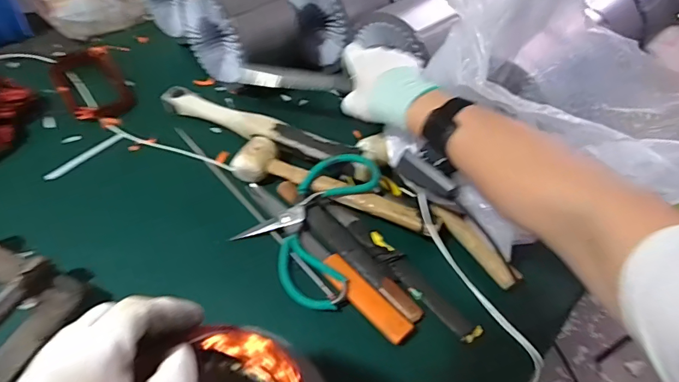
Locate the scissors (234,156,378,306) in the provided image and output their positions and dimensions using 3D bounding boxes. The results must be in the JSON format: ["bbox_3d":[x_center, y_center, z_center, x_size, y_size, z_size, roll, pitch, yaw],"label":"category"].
[{"bbox_3d":[-0.045,0.025,0.494,0.156,0.040,0.186,15,51,7],"label":"scissors"}]

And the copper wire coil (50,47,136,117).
[{"bbox_3d":[-0.372,-0.165,0.651,0.091,0.035,0.143,-27,57,-24],"label":"copper wire coil"}]

